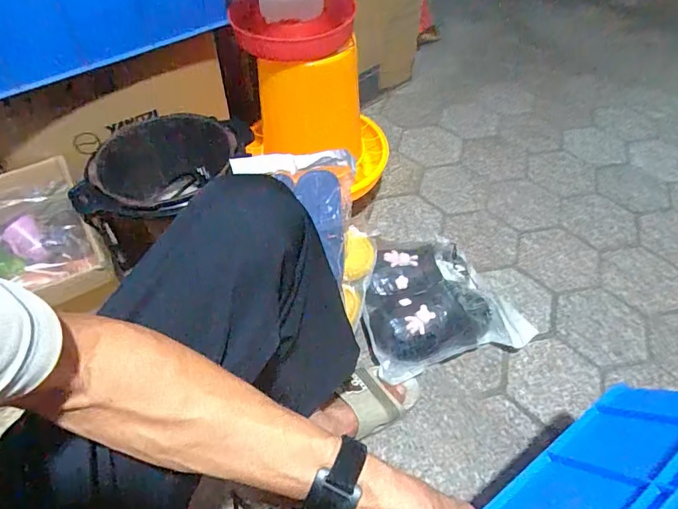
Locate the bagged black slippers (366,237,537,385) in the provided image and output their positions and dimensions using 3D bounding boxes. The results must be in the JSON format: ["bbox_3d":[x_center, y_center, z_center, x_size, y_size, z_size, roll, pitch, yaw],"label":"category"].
[{"bbox_3d":[0.186,0.097,0.870,0.304,0.137,0.230,-15,52,-13],"label":"bagged black slippers"}]

